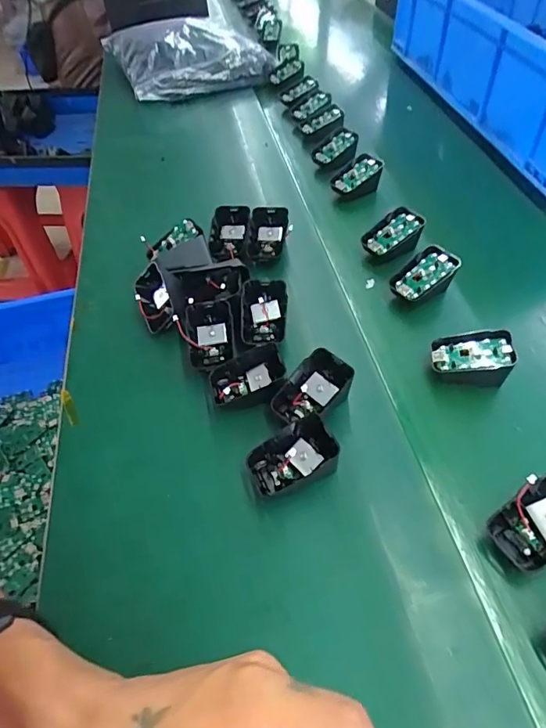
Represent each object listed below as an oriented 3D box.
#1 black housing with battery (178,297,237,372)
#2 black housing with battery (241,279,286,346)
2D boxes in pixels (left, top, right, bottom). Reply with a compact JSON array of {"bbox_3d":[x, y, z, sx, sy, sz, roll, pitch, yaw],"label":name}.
[{"bbox_3d":[-0.062,-0.026,0.449,0.048,0.025,0.066,-7,49,-3],"label":"black housing with battery"},{"bbox_3d":[-0.009,-0.051,0.467,0.043,0.027,0.063,1,49,4],"label":"black housing with battery"}]

